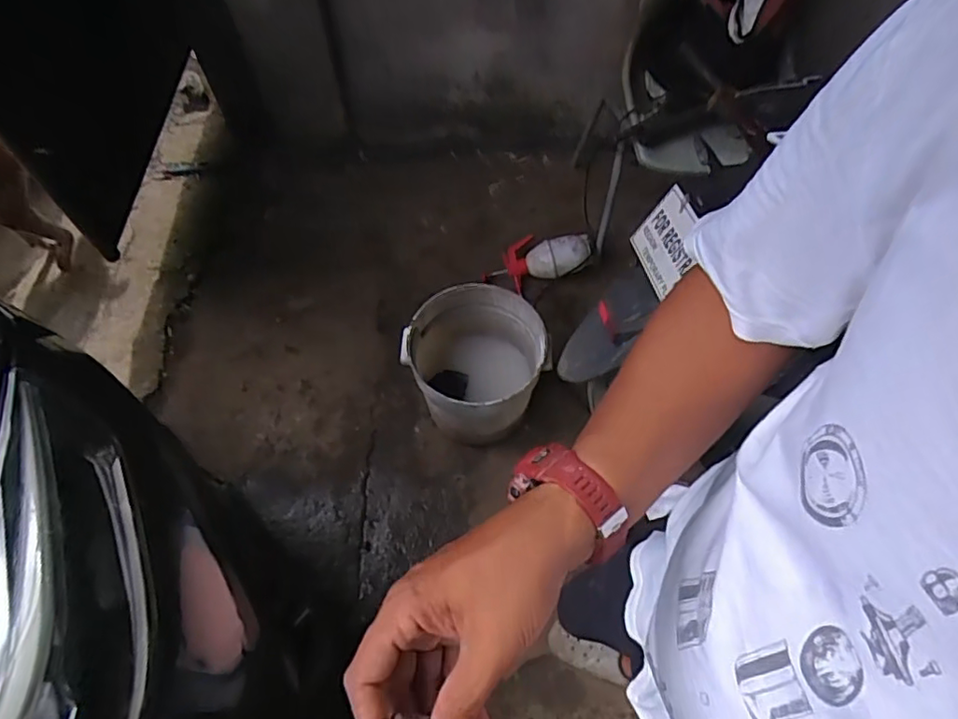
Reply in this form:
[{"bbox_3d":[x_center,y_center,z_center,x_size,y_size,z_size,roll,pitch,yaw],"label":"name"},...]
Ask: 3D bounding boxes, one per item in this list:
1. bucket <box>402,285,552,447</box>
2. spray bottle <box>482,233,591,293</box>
[{"bbox_3d":[-0.011,0.022,1.452,0.318,0.283,0.294,0,61,0],"label":"bucket"},{"bbox_3d":[0.167,-0.303,1.737,0.320,0.106,0.145,-12,62,7],"label":"spray bottle"}]

